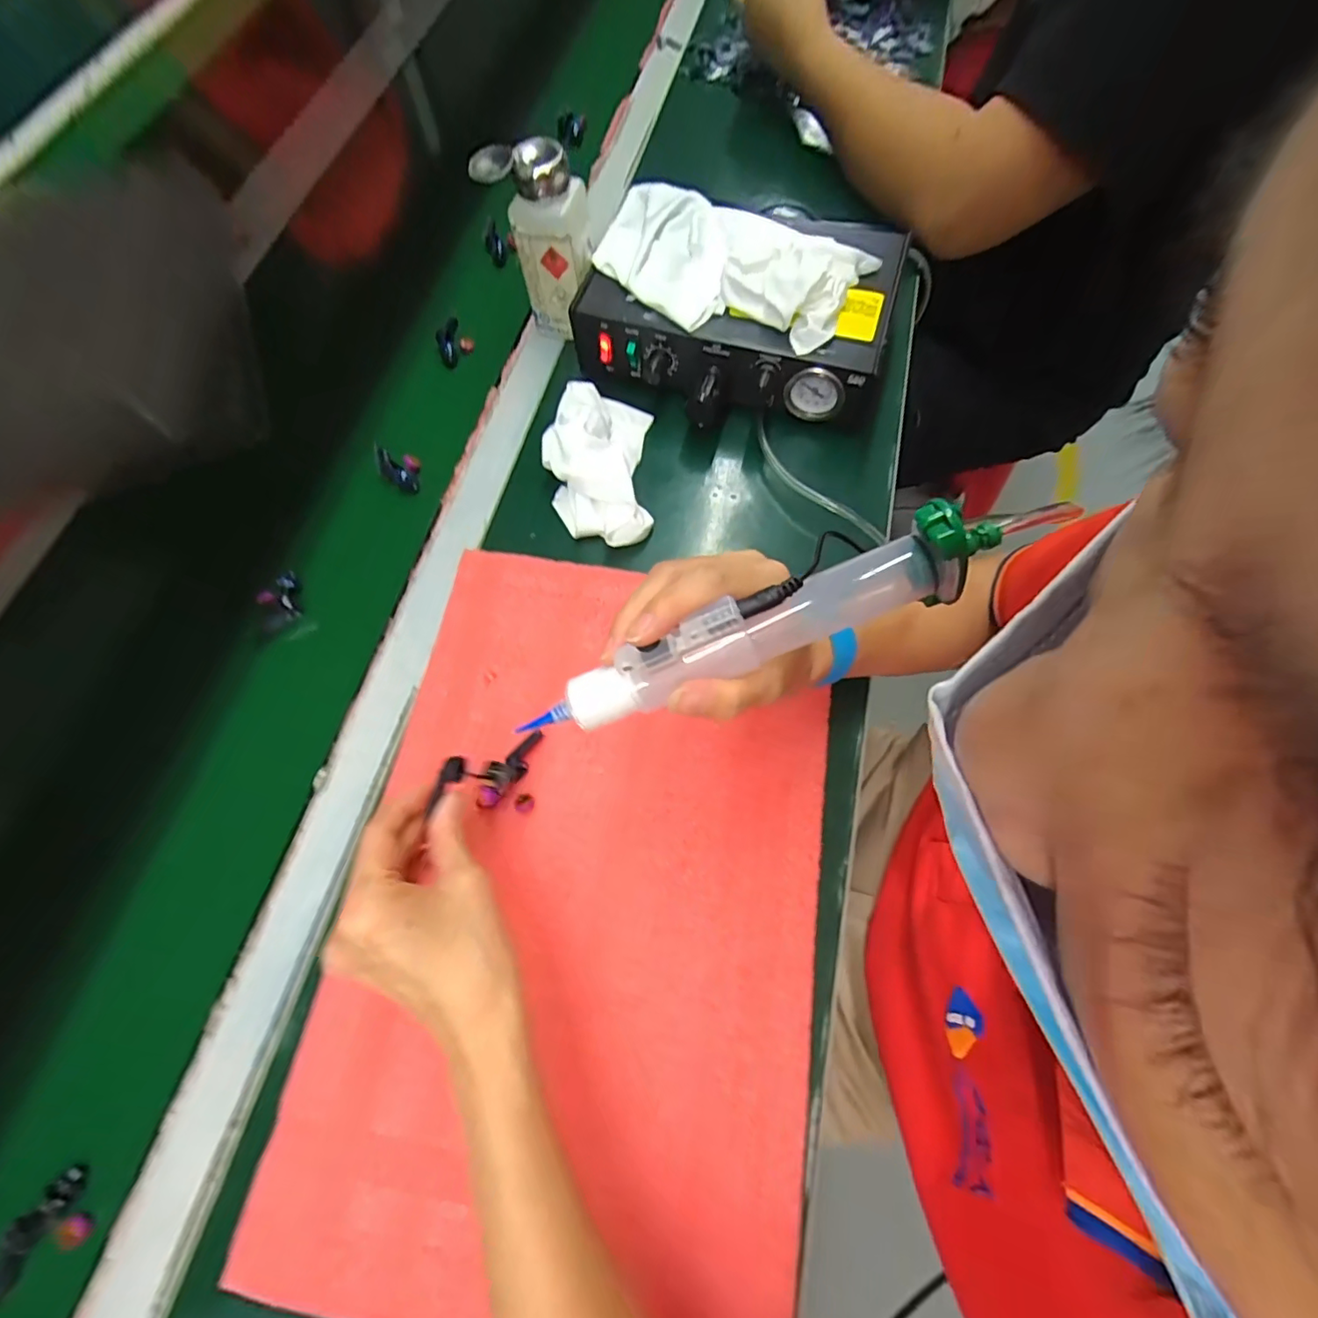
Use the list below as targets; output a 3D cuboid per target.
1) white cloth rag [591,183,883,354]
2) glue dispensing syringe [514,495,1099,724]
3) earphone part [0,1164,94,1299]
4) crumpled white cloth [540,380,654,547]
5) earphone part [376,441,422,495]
[{"bbox_3d":[0.045,-0.305,0.421,0.204,0.035,0.115,32,73,13],"label":"white cloth rag"},{"bbox_3d":[0.046,-0.017,0.219,0.215,0.030,0.024,-23,69,9],"label":"glue dispensing syringe"},{"bbox_3d":[-0.313,0.289,0.281,0.043,0.014,0.033,-34,71,-11],"label":"earphone part"},{"bbox_3d":[-0.046,-0.153,0.420,0.075,0.039,0.135,-1,68,2],"label":"crumpled white cloth"},{"bbox_3d":[-0.211,-0.156,0.447,0.053,0.015,0.027,38,74,15],"label":"earphone part"}]

